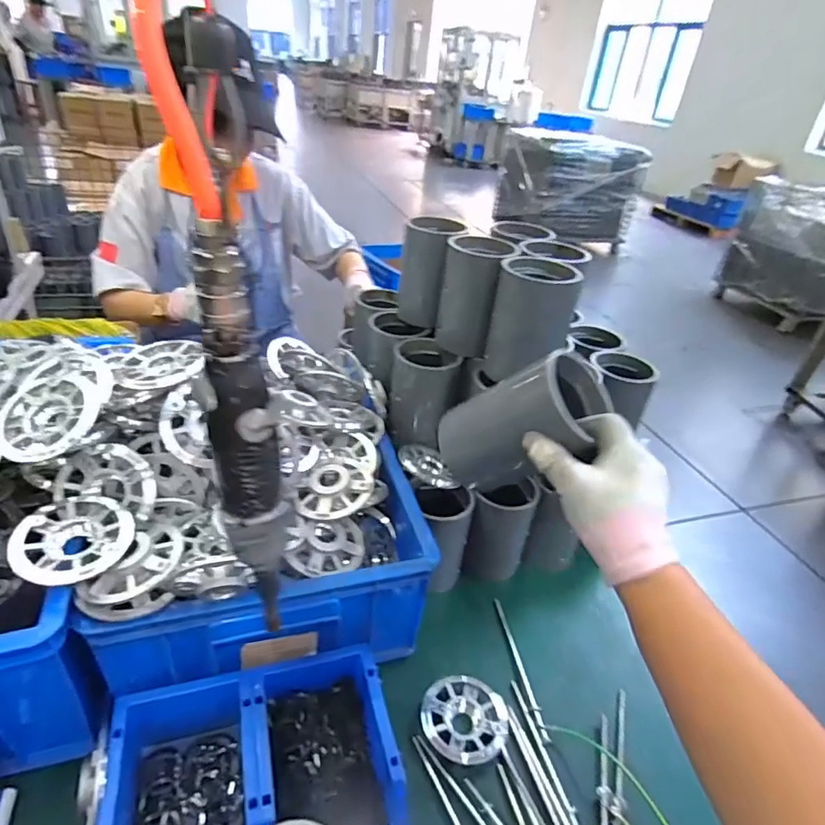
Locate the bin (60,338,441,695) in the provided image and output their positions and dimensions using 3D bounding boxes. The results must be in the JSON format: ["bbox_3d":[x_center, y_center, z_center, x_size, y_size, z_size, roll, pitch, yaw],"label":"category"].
[{"bbox_3d":[-0.169,0.064,0.570,0.310,0.200,0.351,-4,34,-17],"label":"bin"}]

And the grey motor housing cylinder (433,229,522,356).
[{"bbox_3d":[0.070,-0.136,0.618,0.074,0.123,0.076,18,34,16],"label":"grey motor housing cylinder"}]

